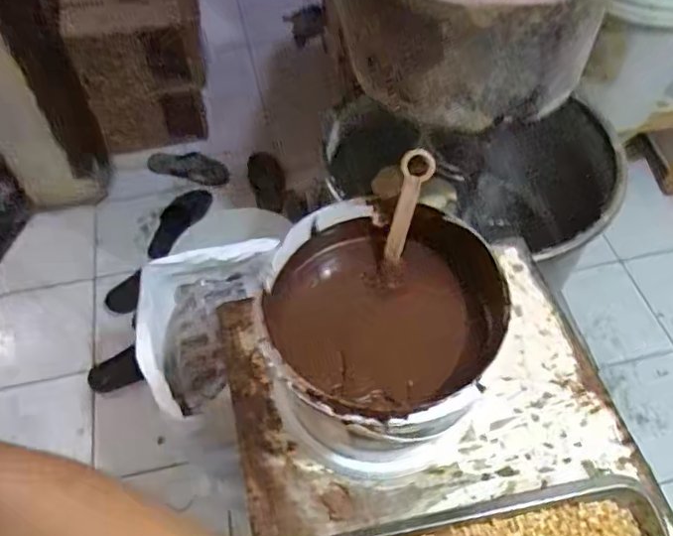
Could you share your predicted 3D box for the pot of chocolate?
[{"bbox_3d":[0.042,0.073,0.560,0.202,0.166,0.214,0,55,0],"label":"pot of chocolate"}]

